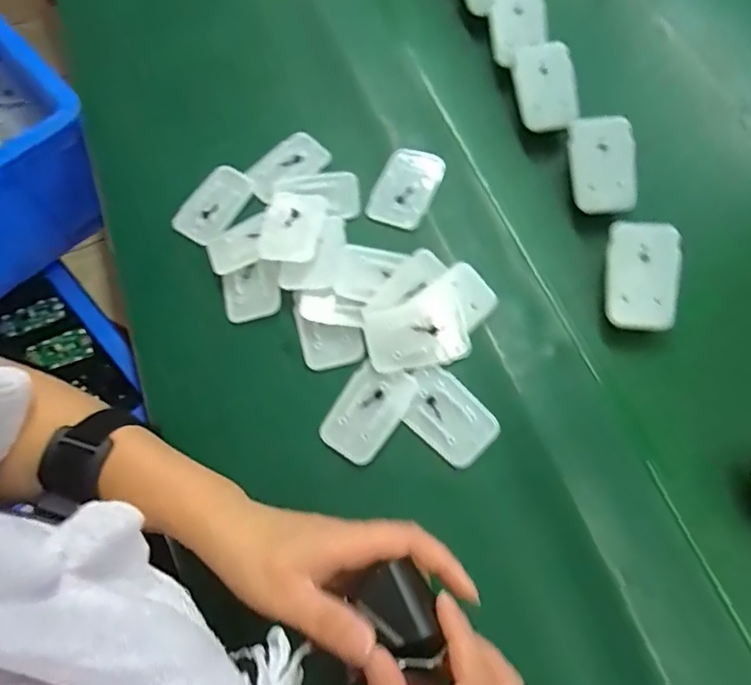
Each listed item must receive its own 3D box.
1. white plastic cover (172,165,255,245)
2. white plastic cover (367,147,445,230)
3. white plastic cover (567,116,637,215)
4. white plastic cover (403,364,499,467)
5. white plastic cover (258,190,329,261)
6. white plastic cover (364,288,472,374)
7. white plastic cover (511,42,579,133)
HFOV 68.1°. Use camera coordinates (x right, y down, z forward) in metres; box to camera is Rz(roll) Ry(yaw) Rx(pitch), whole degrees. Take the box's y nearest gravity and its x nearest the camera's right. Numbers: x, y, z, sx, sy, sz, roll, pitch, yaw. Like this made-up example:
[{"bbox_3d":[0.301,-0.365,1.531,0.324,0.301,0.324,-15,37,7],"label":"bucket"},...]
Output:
[{"bbox_3d":[-0.134,-0.116,0.464,0.044,0.010,0.069,32,75,18],"label":"white plastic cover"},{"bbox_3d":[0.026,-0.126,0.449,0.046,0.011,0.074,23,73,15],"label":"white plastic cover"},{"bbox_3d":[0.167,-0.131,0.412,0.050,0.008,0.069,-9,96,-9],"label":"white plastic cover"},{"bbox_3d":[0.047,0.048,0.375,0.068,0.011,0.045,40,77,19],"label":"white plastic cover"},{"bbox_3d":[-0.065,-0.091,0.434,0.051,0.009,0.065,1,63,11],"label":"white plastic cover"},{"bbox_3d":[0.029,-0.006,0.389,0.069,0.004,0.049,-14,82,-1],"label":"white plastic cover"},{"bbox_3d":[0.134,-0.202,0.439,0.045,0.009,0.069,-6,82,7],"label":"white plastic cover"}]

